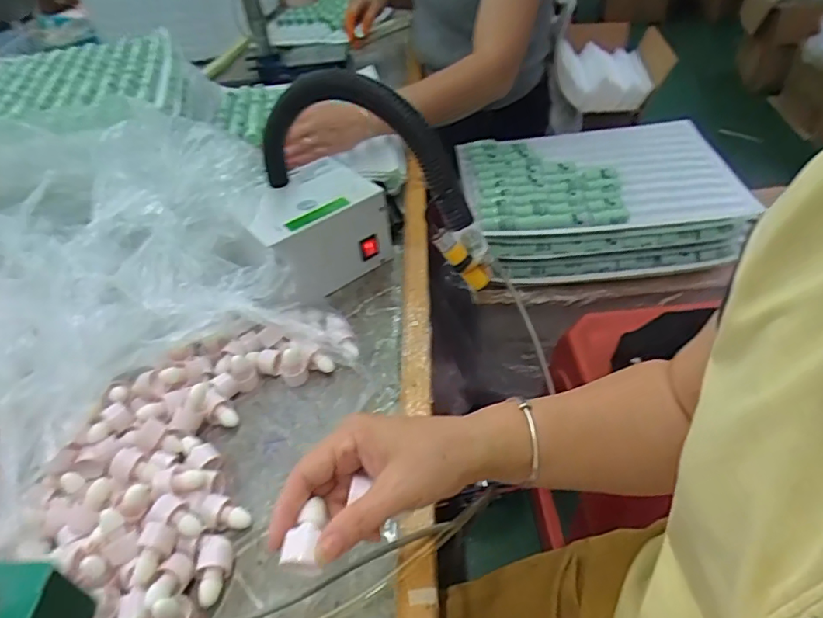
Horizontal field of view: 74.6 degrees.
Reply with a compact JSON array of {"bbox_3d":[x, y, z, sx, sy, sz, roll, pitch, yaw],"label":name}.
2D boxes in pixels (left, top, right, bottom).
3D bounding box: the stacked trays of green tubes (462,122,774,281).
[{"bbox_3d":[0.327,-0.210,0.998,0.435,0.124,0.318,-5,43,2],"label":"stacked trays of green tubes"}]

